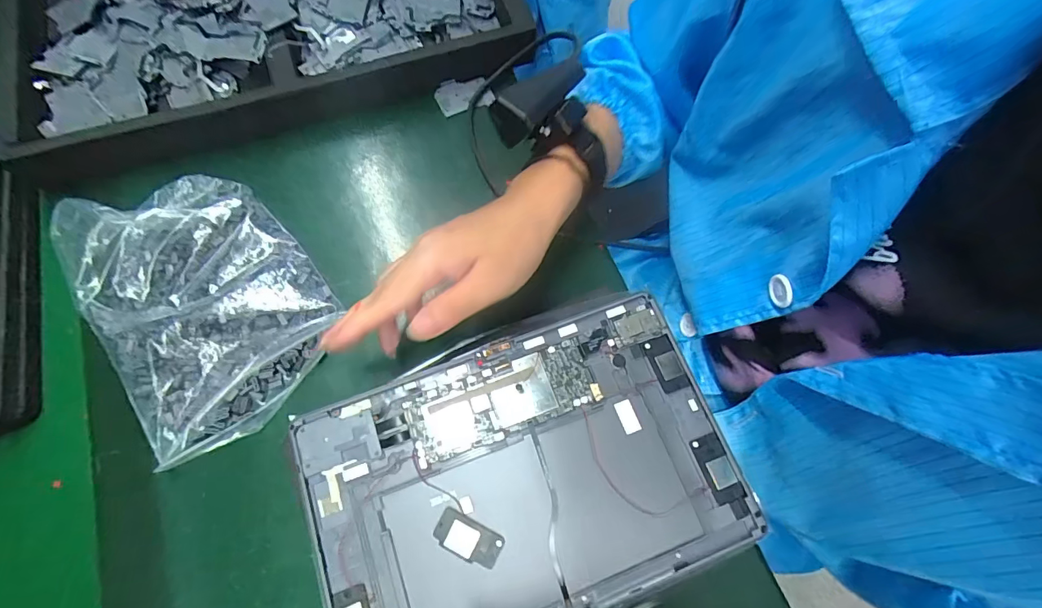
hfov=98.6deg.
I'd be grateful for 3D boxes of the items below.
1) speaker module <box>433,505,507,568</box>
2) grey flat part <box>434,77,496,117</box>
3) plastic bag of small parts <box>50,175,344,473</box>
[{"bbox_3d":[-0.032,0.140,0.266,0.041,0.004,0.021,24,71,10],"label":"speaker module"},{"bbox_3d":[-0.052,-0.190,0.407,0.049,0.010,0.031,-21,70,-7],"label":"grey flat part"},{"bbox_3d":[-0.230,-0.007,0.321,0.146,0.034,0.197,-34,72,-11],"label":"plastic bag of small parts"}]

